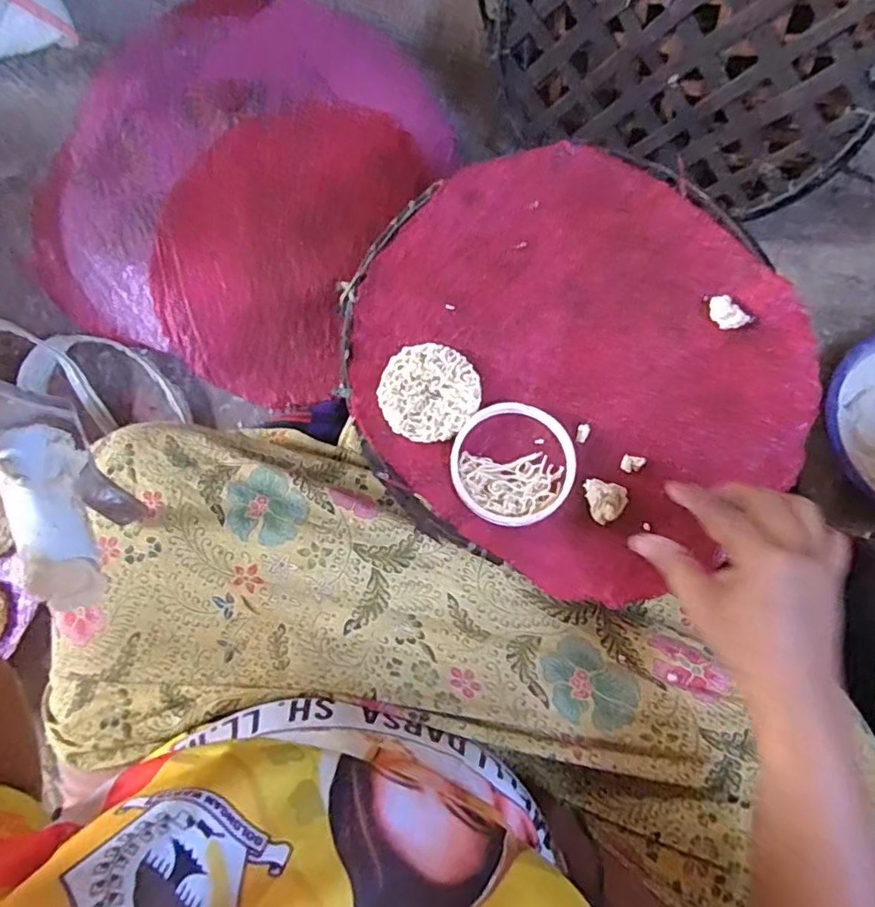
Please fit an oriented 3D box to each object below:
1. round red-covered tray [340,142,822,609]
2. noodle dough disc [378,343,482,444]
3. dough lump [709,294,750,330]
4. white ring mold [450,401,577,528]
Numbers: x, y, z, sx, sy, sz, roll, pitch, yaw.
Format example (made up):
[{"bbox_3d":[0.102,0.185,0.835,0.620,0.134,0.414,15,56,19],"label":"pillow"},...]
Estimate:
[{"bbox_3d":[0.097,-0.078,0.440,0.321,0.020,0.324,0,77,0],"label":"round red-covered tray"},{"bbox_3d":[-0.007,-0.045,0.431,0.071,0.011,0.073,0,77,0],"label":"noodle dough disc"},{"bbox_3d":[0.220,-0.108,0.445,0.021,0.008,0.029,-36,80,-8],"label":"dough lump"},{"bbox_3d":[0.054,0.007,0.421,0.088,0.011,0.091,0,77,0],"label":"white ring mold"}]

